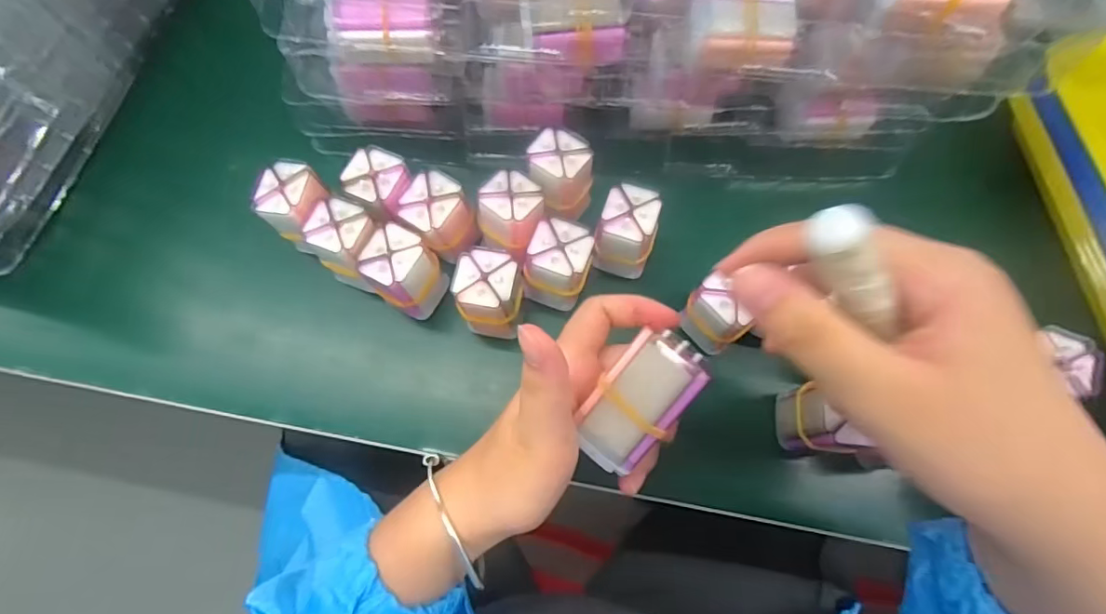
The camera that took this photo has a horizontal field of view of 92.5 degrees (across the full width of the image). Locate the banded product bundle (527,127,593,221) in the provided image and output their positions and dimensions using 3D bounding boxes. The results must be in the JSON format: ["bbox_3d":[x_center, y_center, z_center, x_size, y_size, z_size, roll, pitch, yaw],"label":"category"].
[{"bbox_3d":[0.005,-0.080,0.329,0.039,0.043,0.044,-8,71,-2],"label":"banded product bundle"}]

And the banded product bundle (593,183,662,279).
[{"bbox_3d":[0.045,-0.045,0.322,0.033,0.053,0.035,18,72,7],"label":"banded product bundle"}]

